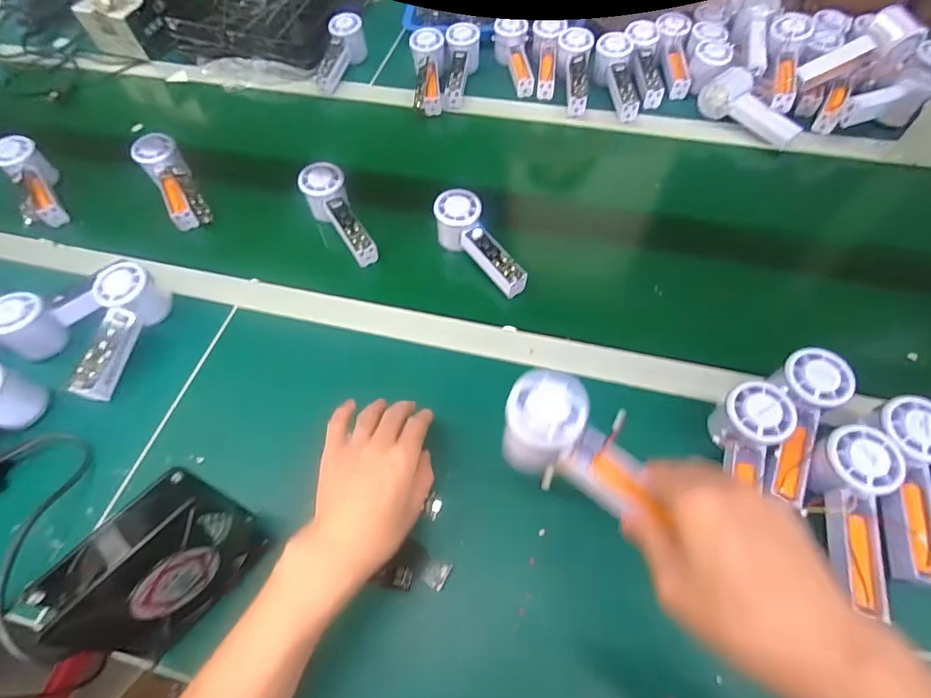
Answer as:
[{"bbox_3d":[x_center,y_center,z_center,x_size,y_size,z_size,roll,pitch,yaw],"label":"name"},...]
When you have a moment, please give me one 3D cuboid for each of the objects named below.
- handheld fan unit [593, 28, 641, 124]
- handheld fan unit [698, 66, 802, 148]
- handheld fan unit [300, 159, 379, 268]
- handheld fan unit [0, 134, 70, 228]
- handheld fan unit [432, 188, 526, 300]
[{"bbox_3d":[0.243,-0.430,0.741,0.055,0.043,0.160,-5,73,0],"label":"handheld fan unit"},{"bbox_3d":[0.426,-0.359,0.687,0.059,0.046,0.148,-40,66,-18],"label":"handheld fan unit"},{"bbox_3d":[-0.164,-0.174,0.619,0.053,0.051,0.156,-30,78,-14],"label":"handheld fan unit"},{"bbox_3d":[-0.627,-0.236,0.678,0.050,0.065,0.155,-28,77,-13],"label":"handheld fan unit"},{"bbox_3d":[0.017,-0.128,0.569,0.052,0.052,0.147,-30,64,-14],"label":"handheld fan unit"}]

